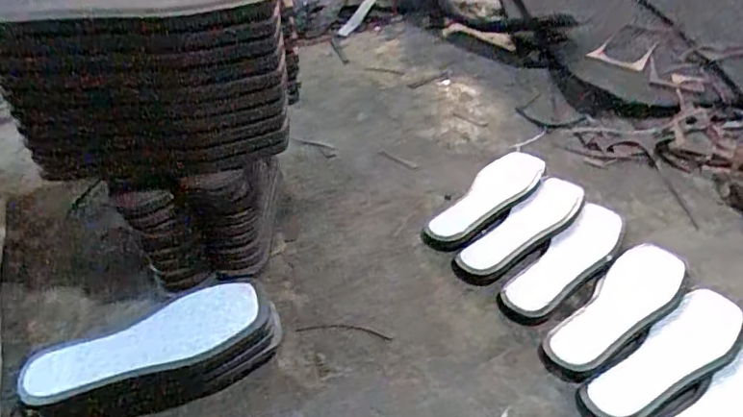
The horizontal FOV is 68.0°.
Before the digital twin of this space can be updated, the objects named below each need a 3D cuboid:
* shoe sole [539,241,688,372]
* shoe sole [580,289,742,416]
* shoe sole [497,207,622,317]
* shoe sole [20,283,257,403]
[{"bbox_3d":[0.290,0.111,0.637,0.226,0.017,0.074,-34,51,-29],"label":"shoe sole"},{"bbox_3d":[0.316,0.157,0.584,0.218,0.019,0.066,-28,48,-25],"label":"shoe sole"},{"bbox_3d":[0.245,0.063,0.683,0.214,0.014,0.062,-34,51,-29],"label":"shoe sole"},{"bbox_3d":[-0.223,0.131,0.550,0.226,0.020,0.074,-18,45,-15],"label":"shoe sole"}]

